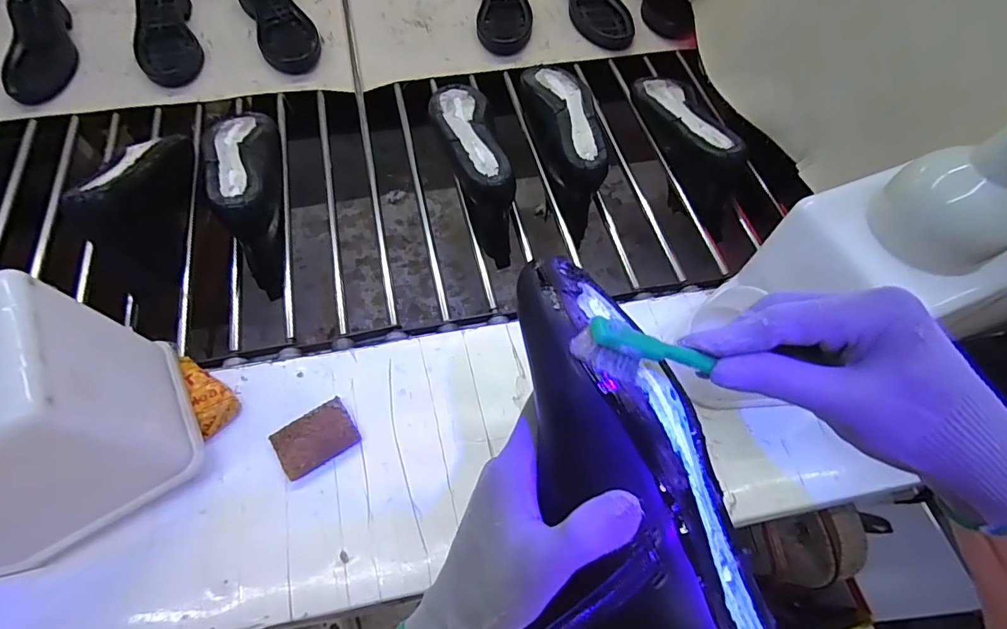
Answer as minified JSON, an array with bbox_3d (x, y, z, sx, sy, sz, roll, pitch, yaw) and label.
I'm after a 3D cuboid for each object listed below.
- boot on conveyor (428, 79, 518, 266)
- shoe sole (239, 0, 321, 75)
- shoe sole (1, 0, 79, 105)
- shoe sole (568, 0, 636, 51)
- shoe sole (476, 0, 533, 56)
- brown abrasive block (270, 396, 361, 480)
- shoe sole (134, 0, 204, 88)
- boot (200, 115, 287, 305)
[{"bbox_3d":[-0.040,-0.199,0.658,0.076,0.119,0.252,-13,63,-9],"label":"boot on conveyor"},{"bbox_3d":[-0.369,-0.484,0.799,0.087,0.029,0.239,-24,65,-14],"label":"shoe sole"},{"bbox_3d":[-0.727,-0.424,0.758,0.084,0.031,0.227,-20,64,-12],"label":"shoe sole"},{"bbox_3d":[0.153,-0.556,0.848,0.084,0.031,0.254,-15,63,-9],"label":"shoe sole"},{"bbox_3d":[0.001,-0.536,0.832,0.091,0.033,0.237,0,62,-2],"label":"shoe sole"},{"bbox_3d":[-0.174,0.114,0.450,0.069,0.014,0.049,-31,67,-17],"label":"brown abrasive block"},{"bbox_3d":[-0.545,-0.459,0.777,0.084,0.034,0.231,-19,64,-11],"label":"shoe sole"},{"bbox_3d":[-0.316,-0.157,0.605,0.076,0.094,0.252,-13,63,-8],"label":"boot"}]

